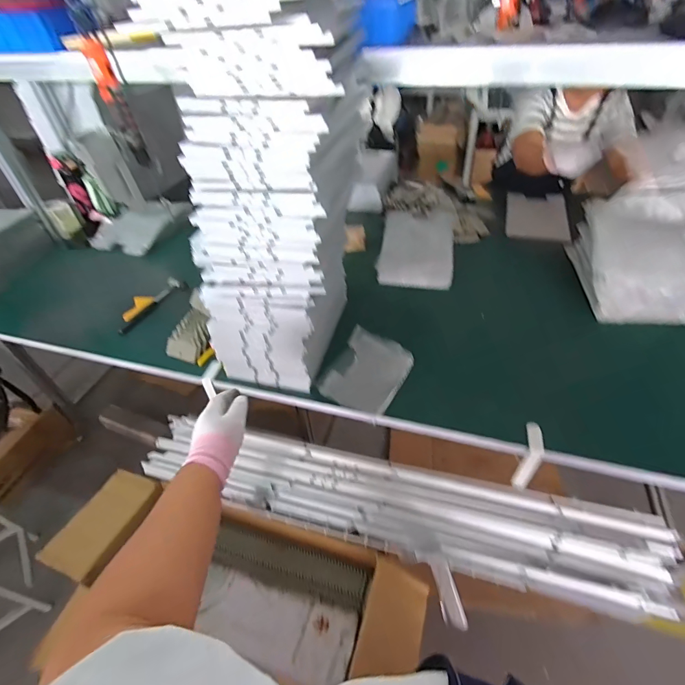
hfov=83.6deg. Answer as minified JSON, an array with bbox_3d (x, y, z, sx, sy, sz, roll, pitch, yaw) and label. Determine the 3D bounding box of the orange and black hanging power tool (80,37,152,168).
[{"bbox_3d":[-0.421,-0.442,0.726,0.039,0.206,0.041,-16,46,-12],"label":"orange and black hanging power tool"}]

